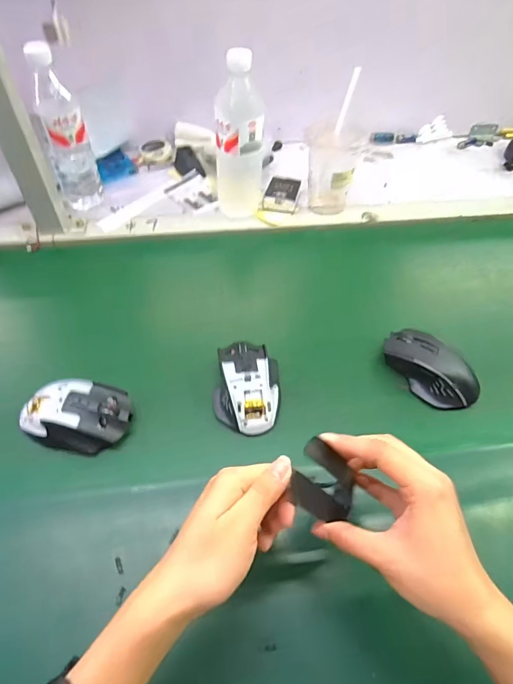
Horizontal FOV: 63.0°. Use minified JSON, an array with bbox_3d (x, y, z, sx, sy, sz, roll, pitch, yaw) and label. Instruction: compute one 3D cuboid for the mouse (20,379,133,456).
[{"bbox_3d":[-0.192,0.077,0.441,0.111,0.040,0.068,2,51,0],"label":"mouse"}]

